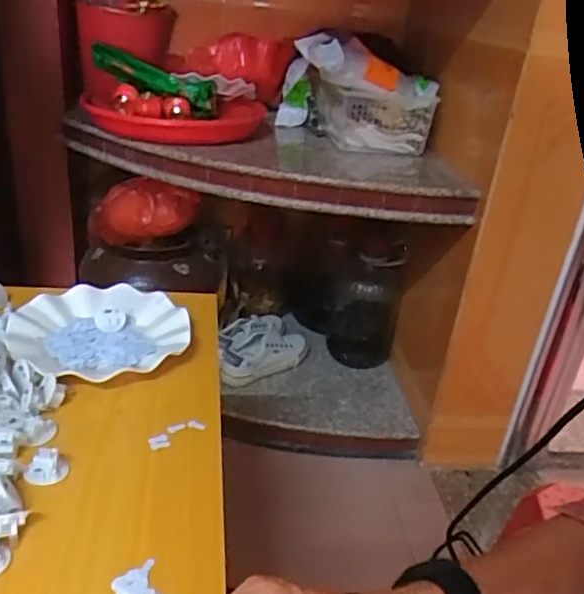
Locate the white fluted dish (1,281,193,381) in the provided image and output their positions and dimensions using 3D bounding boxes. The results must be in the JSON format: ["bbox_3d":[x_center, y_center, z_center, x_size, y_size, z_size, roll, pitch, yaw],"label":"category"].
[{"bbox_3d":[-0.209,0.037,0.658,0.174,0.024,0.176,6,27,-3],"label":"white fluted dish"}]

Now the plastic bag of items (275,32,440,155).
[{"bbox_3d":[0.125,-0.412,1.210,0.243,0.180,0.241,-4,29,-20],"label":"plastic bag of items"}]

